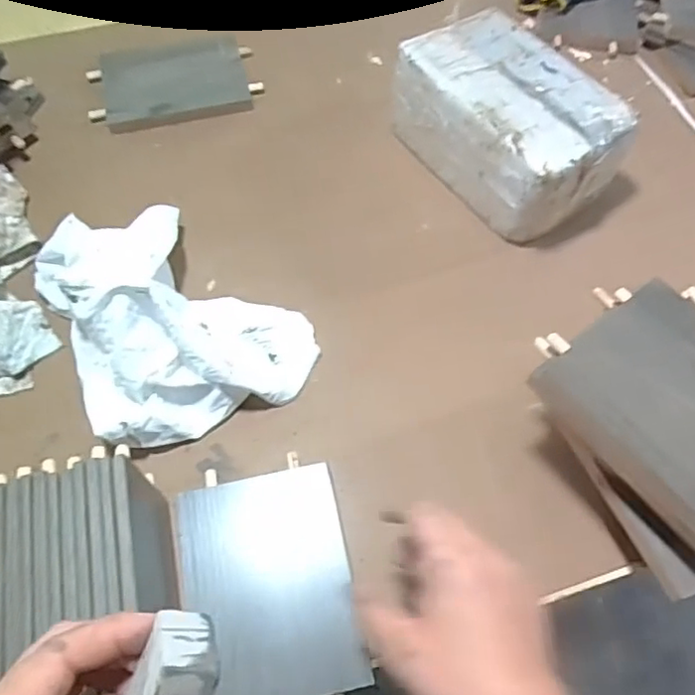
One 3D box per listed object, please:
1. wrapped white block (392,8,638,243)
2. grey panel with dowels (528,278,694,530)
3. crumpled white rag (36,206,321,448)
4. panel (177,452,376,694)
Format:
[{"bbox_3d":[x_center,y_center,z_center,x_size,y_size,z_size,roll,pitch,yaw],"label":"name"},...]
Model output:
[{"bbox_3d":[0.152,-0.209,0.595,0.124,0.114,0.209,-33,67,-16],"label":"wrapped white block"},{"bbox_3d":[0.218,0.041,0.387,0.115,0.025,0.166,-36,68,-17],"label":"grey panel with dowels"},{"bbox_3d":[-0.146,-0.042,0.499,0.181,0.094,0.223,-29,66,-14],"label":"crumpled white rag"},{"bbox_3d":[-0.055,0.169,0.434,0.115,0.010,0.167,-10,63,-5],"label":"panel"}]

